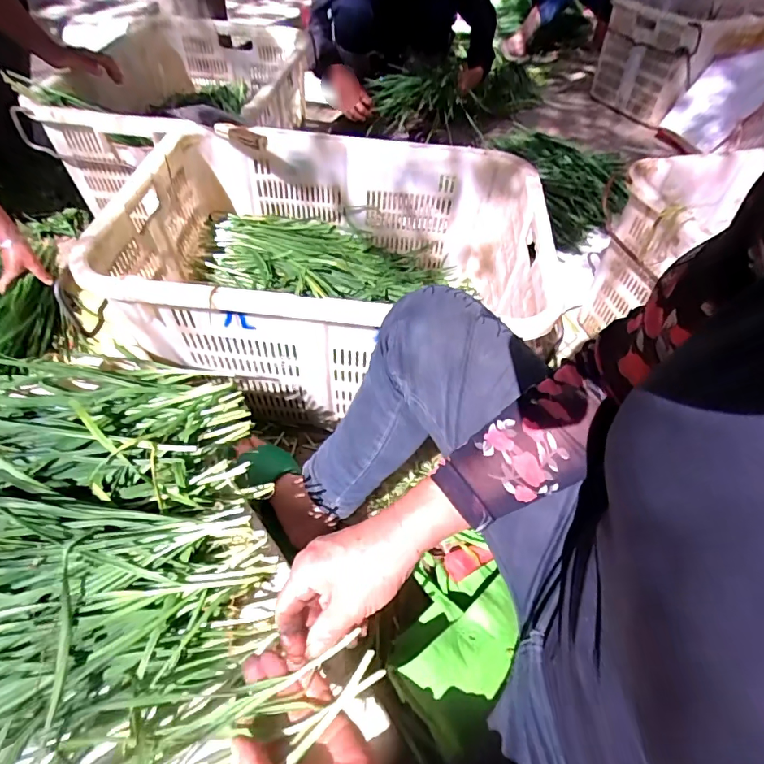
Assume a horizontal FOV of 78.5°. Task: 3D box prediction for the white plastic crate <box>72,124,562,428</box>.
[{"bbox_3d":[-0.093,-0.194,0.842,0.694,0.284,0.462,3,50,-1],"label":"white plastic crate"}]

